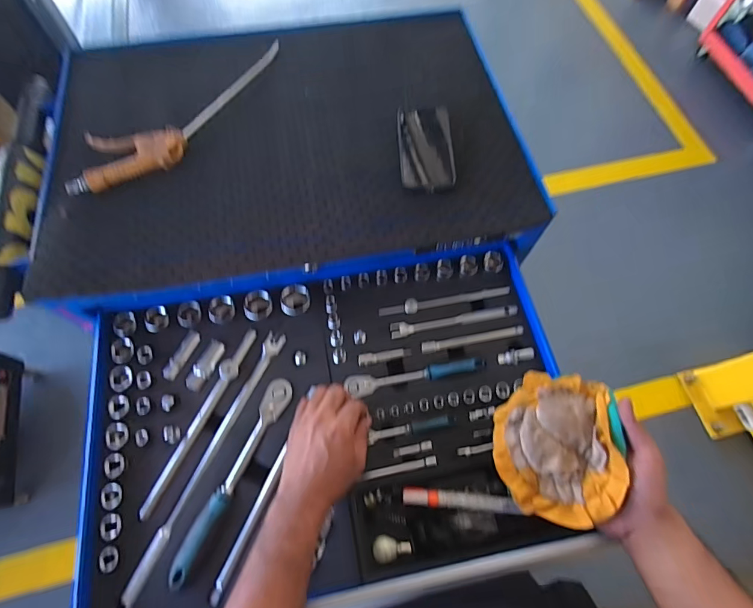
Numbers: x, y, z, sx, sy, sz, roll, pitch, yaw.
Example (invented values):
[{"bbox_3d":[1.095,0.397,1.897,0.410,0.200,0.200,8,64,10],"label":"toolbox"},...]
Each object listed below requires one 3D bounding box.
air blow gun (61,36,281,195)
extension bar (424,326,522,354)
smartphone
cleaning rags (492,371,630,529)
[{"bbox_3d":[-0.279,-0.284,0.612,0.388,0.027,0.118,-42,74,-17],"label":"air blow gun"},{"bbox_3d":[0.134,0.049,0.566,0.145,0.014,0.016,-11,68,-5],"label":"extension bar"},{"bbox_3d":[0.071,-0.225,0.581,0.076,0.012,0.141,-2,67,-2],"label":"smartphone"},{"bbox_3d":[0.196,0.151,0.445,0.118,0.046,0.154,10,67,3],"label":"cleaning rags"}]

